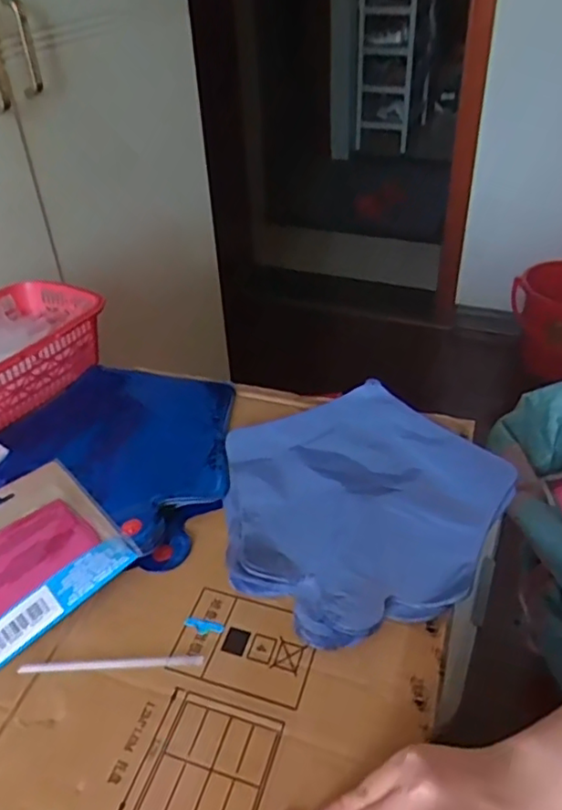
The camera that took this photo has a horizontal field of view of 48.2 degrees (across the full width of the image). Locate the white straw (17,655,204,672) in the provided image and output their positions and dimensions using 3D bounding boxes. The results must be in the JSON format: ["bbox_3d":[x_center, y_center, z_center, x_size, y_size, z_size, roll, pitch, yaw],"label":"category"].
[{"bbox_3d":[-0.107,0.165,0.399,0.114,0.004,0.008,-4,38,-2],"label":"white straw"}]

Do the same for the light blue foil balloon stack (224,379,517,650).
[{"bbox_3d":[0.057,0.070,0.519,0.223,0.023,0.249,26,46,31],"label":"light blue foil balloon stack"}]

